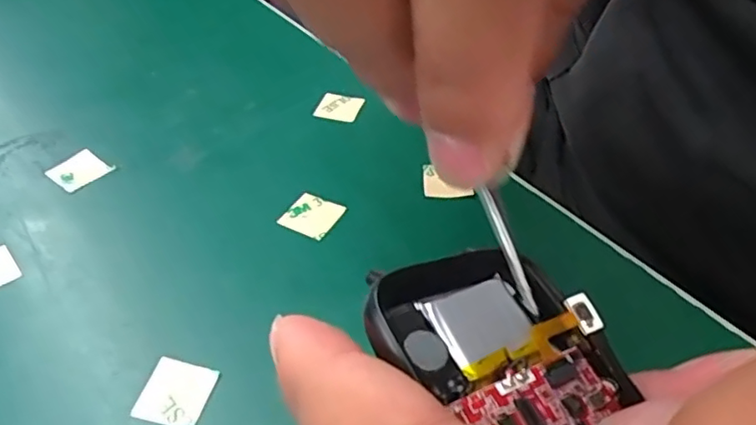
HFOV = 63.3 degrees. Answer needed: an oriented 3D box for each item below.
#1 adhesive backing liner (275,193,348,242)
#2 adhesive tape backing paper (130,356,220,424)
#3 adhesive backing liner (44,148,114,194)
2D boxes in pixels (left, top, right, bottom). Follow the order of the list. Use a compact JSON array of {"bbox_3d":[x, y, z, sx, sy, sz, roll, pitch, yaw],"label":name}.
[{"bbox_3d":[-0.020,0.000,0.184,0.015,0.004,0.014,20,47,19],"label":"adhesive backing liner"},{"bbox_3d":[-0.047,0.041,0.141,0.015,0.004,0.015,11,44,11],"label":"adhesive tape backing paper"},{"bbox_3d":[-0.097,-0.014,0.198,0.016,0.004,0.016,27,51,27],"label":"adhesive backing liner"}]

